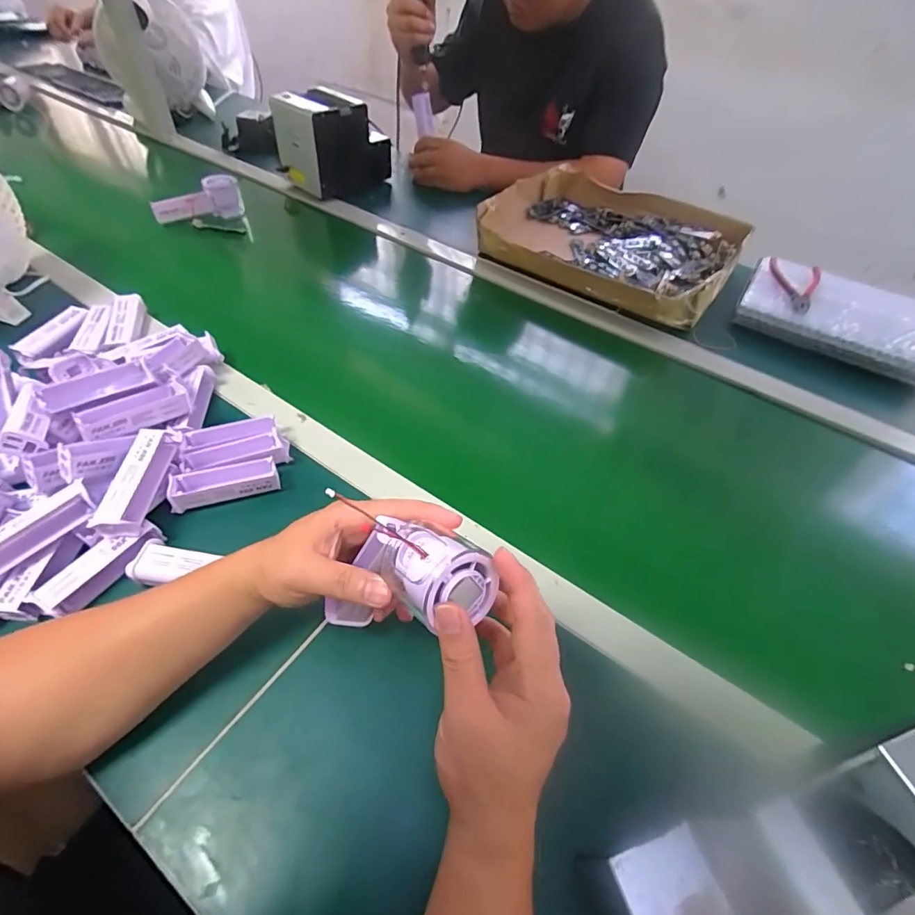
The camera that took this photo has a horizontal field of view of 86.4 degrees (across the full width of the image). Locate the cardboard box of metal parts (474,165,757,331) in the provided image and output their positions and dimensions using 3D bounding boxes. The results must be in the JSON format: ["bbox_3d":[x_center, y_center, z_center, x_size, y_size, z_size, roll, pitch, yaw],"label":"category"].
[{"bbox_3d":[0.258,-0.370,0.827,0.410,0.065,0.318,35,56,24],"label":"cardboard box of metal parts"}]

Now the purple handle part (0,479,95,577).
[{"bbox_3d":[-0.363,0.062,0.413,0.025,0.023,0.097,36,56,24],"label":"purple handle part"}]

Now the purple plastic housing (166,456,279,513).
[{"bbox_3d":[-0.234,0.027,0.494,0.099,0.028,0.036,-10,51,-12],"label":"purple plastic housing"}]

